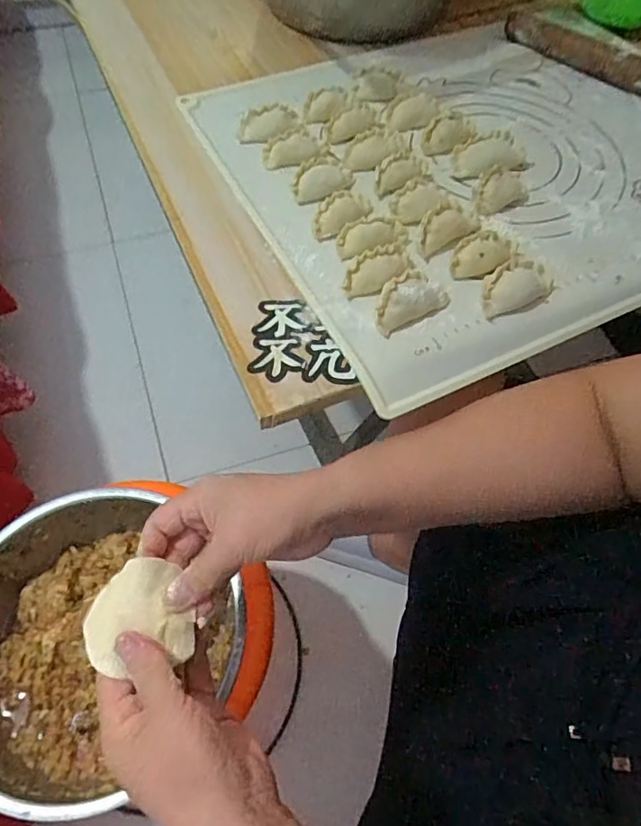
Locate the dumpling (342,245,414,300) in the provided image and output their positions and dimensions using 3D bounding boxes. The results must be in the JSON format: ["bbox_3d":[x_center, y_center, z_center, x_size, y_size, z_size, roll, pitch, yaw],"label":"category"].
[{"bbox_3d":[0.043,-0.105,0.405,0.058,0.020,0.028,-15,61,-13],"label":"dumpling"}]

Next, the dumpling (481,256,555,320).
[{"bbox_3d":[0.143,-0.090,0.398,0.061,0.019,0.035,-37,68,-23],"label":"dumpling"}]

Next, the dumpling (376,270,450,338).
[{"bbox_3d":[0.062,-0.080,0.387,0.057,0.020,0.030,-32,66,-21],"label":"dumpling"}]

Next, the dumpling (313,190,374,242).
[{"bbox_3d":[0.016,-0.162,0.435,0.025,0.014,0.057,42,65,19],"label":"dumpling"}]

